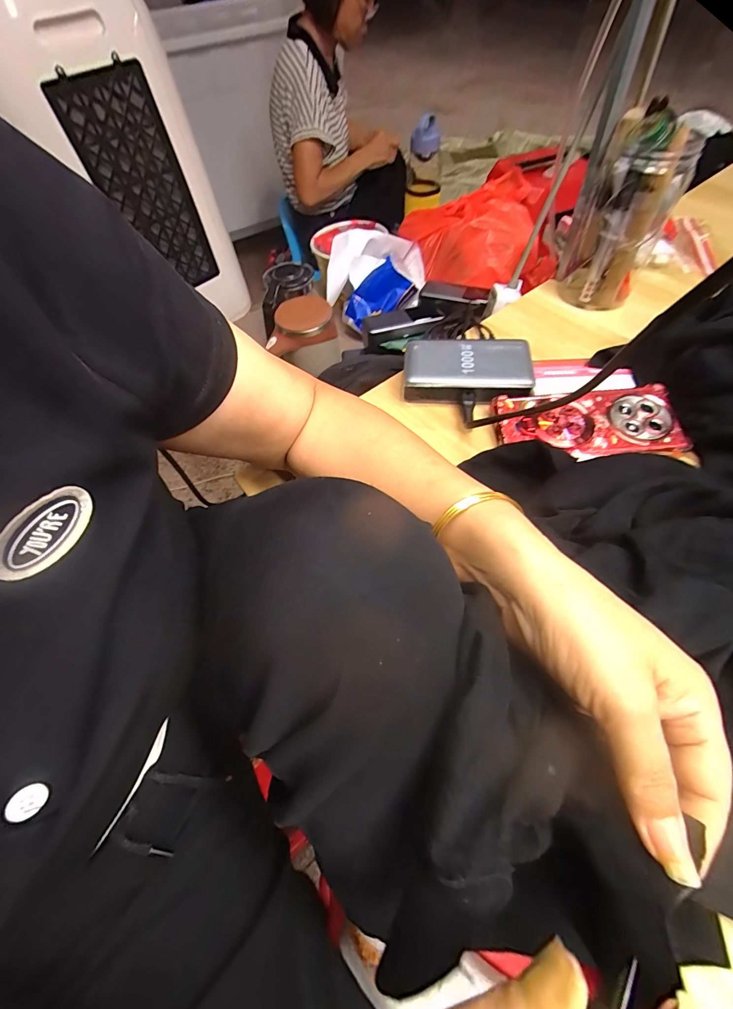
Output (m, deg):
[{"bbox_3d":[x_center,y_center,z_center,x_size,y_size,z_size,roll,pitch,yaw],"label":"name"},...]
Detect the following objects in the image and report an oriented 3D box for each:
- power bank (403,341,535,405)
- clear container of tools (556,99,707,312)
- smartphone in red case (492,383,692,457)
[{"bbox_3d":[0.104,-0.137,0.409,0.127,0.030,0.075,2,58,5],"label":"power bank"},{"bbox_3d":[0.278,-0.313,0.428,0.091,0.164,0.082,22,62,17],"label":"clear container of tools"},{"bbox_3d":[0.207,-0.079,0.364,0.161,0.017,0.070,-3,58,2],"label":"smartphone in red case"}]

